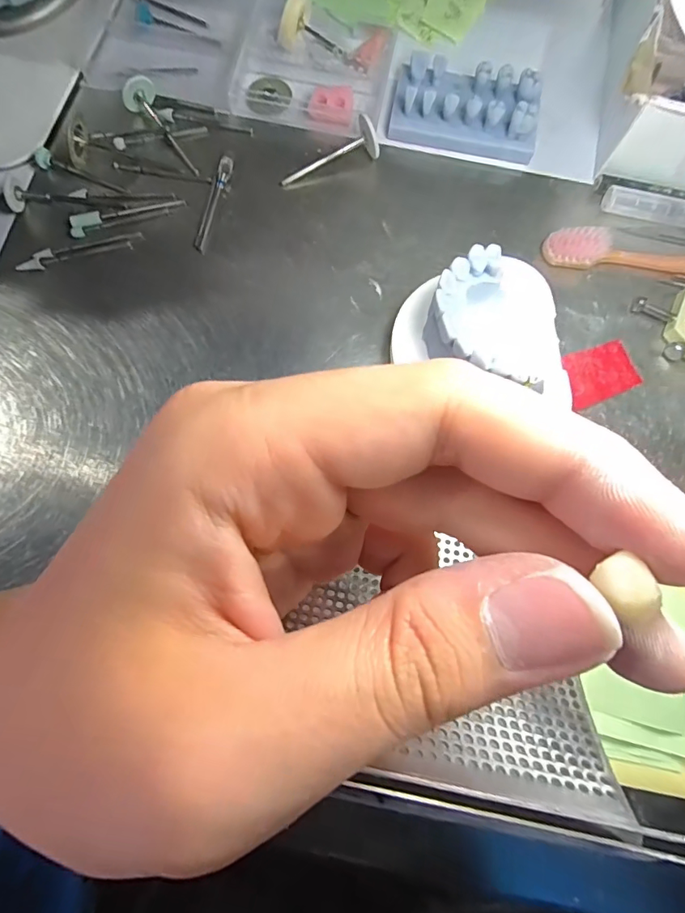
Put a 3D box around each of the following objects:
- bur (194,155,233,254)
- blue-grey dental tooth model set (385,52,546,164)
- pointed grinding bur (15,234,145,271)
[{"bbox_3d":[-0.059,-0.114,0.212,0.007,0.006,0.047,13,77,1],"label":"bur"},{"bbox_3d":[0.059,-0.167,0.221,0.067,0.021,0.037,11,77,1],"label":"blue-grey dental tooth model set"},{"bbox_3d":[-0.113,-0.090,0.204,0.051,0.004,0.007,-17,78,-5],"label":"pointed grinding bur"}]

